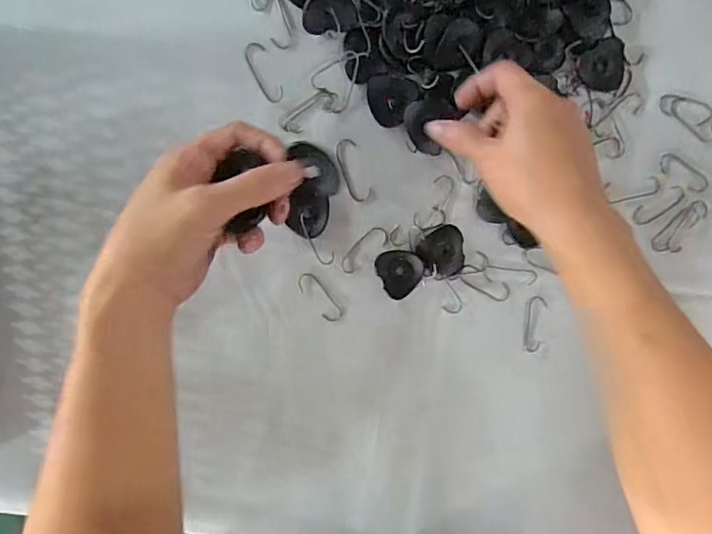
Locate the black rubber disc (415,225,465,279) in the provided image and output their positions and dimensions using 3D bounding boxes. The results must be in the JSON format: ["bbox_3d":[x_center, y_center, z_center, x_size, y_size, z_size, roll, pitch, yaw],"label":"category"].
[{"bbox_3d":[0.066,-0.011,0.405,0.034,0.004,0.035,0,98,-4],"label":"black rubber disc"}]

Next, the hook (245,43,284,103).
[{"bbox_3d":[-0.064,-0.136,0.384,0.016,0.004,0.044,-24,99,0],"label":"hook"}]

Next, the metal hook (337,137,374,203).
[{"bbox_3d":[-0.002,-0.069,0.392,0.016,0.004,0.046,-21,99,-1],"label":"metal hook"}]

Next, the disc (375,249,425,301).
[{"bbox_3d":[0.033,0.004,0.403,0.032,0.004,0.035,0,98,-4],"label":"disc"}]

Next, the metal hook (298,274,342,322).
[{"bbox_3d":[-0.027,0.023,0.407,0.016,0.004,0.043,-38,98,2],"label":"metal hook"}]

